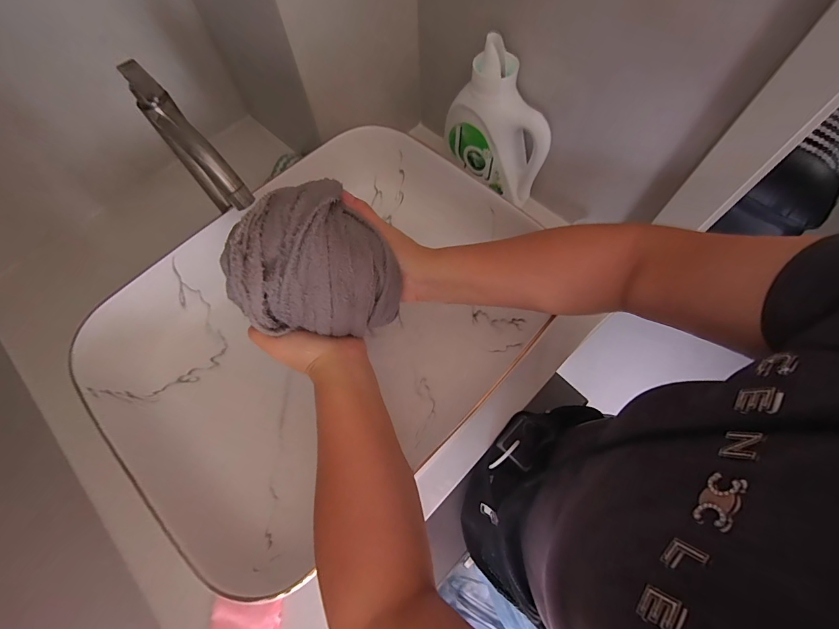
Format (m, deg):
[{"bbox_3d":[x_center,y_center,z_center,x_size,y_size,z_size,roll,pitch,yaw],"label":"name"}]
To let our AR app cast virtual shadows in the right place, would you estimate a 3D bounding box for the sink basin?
[{"bbox_3d":[-0.096,0.001,0.492,0.539,0.114,0.390,-41,71,-15],"label":"sink basin"}]

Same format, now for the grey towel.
[{"bbox_3d":[-0.096,-0.051,0.352,0.150,0.100,0.119,-5,66,0],"label":"grey towel"}]

